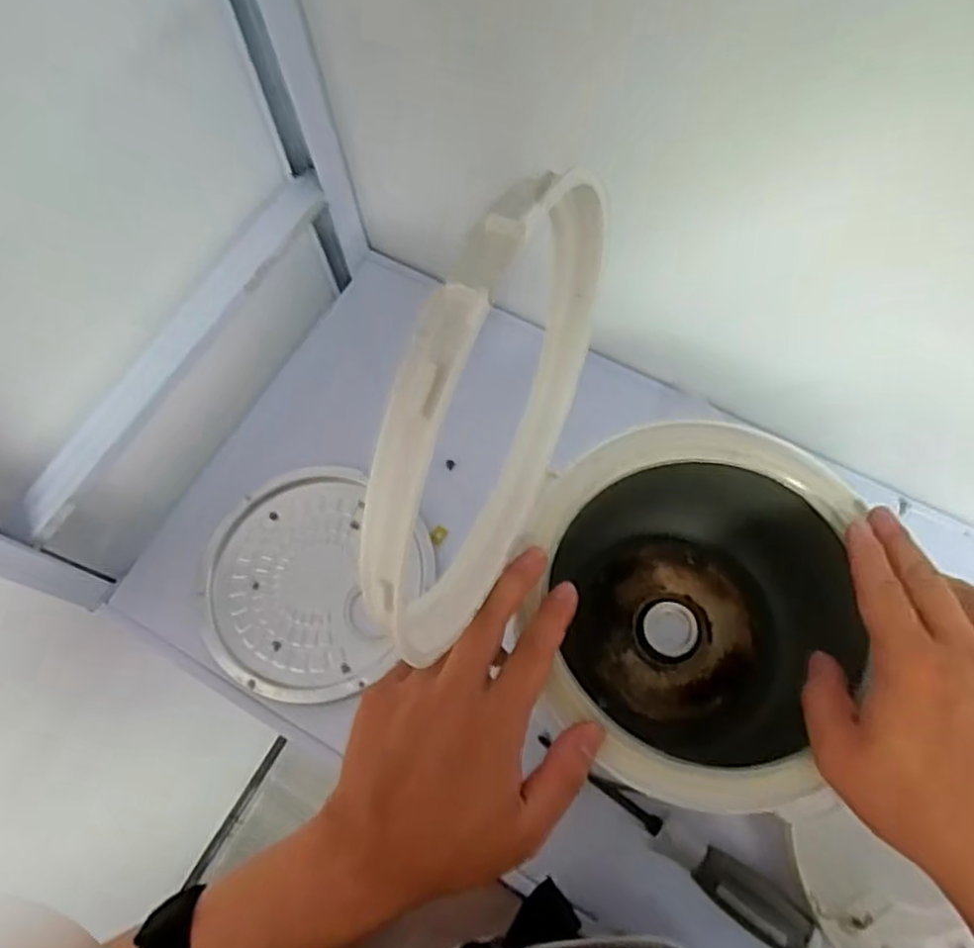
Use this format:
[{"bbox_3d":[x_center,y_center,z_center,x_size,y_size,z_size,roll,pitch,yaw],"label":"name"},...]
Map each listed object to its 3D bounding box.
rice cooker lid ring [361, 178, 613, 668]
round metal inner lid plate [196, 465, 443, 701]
[{"bbox_3d":[0.008,-0.019,0.293,0.025,0.210,0.182,23,71,11],"label":"rice cooker lid ring"},{"bbox_3d":[-0.140,0.083,0.562,0.175,0.016,0.173,-1,68,2],"label":"round metal inner lid plate"}]

